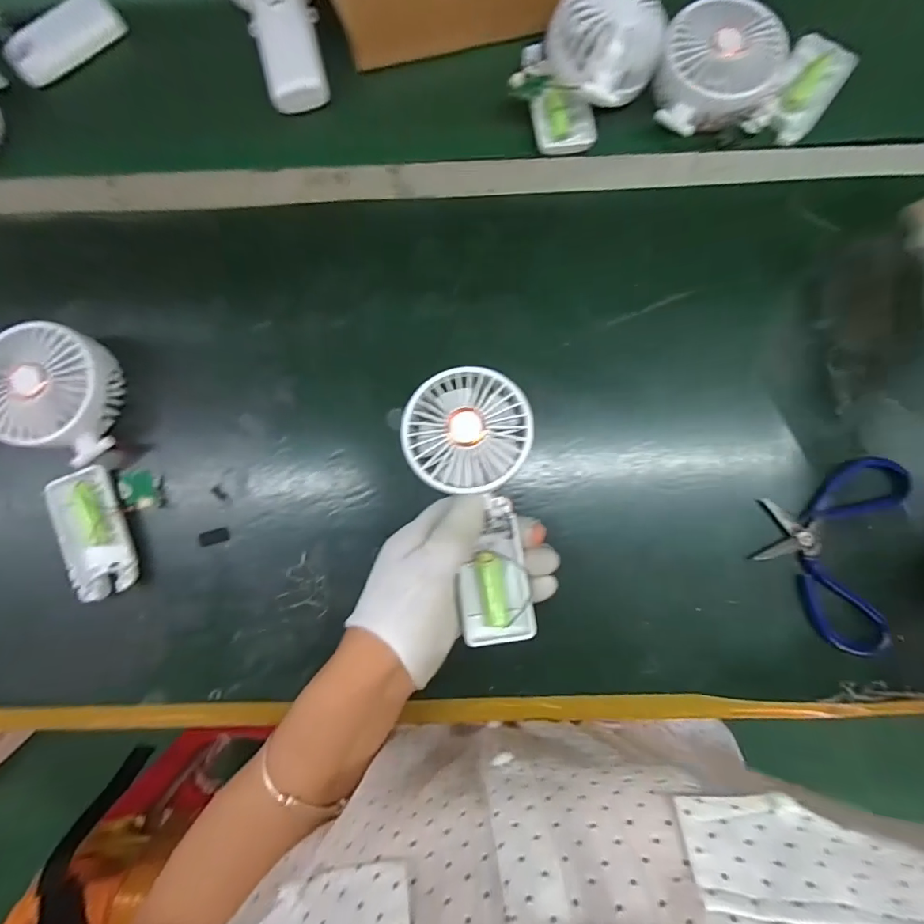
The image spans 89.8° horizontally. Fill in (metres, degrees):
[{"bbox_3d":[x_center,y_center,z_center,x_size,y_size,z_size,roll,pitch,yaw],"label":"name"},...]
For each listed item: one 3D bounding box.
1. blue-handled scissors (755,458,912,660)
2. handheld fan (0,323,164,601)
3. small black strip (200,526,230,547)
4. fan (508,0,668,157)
[{"bbox_3d":[0.271,0.059,0.339,0.099,0.009,0.141,17,85,3],"label":"blue-handled scissors"},{"bbox_3d":[-0.281,-0.001,0.343,0.087,0.048,0.194,-25,84,-1],"label":"handheld fan"},{"bbox_3d":[-0.191,0.058,0.357,0.022,0.004,0.011,-16,84,0],"label":"small black strip"},{"bbox_3d":[0.098,-0.315,0.363,0.115,0.045,0.091,-36,85,-2],"label":"fan"}]

